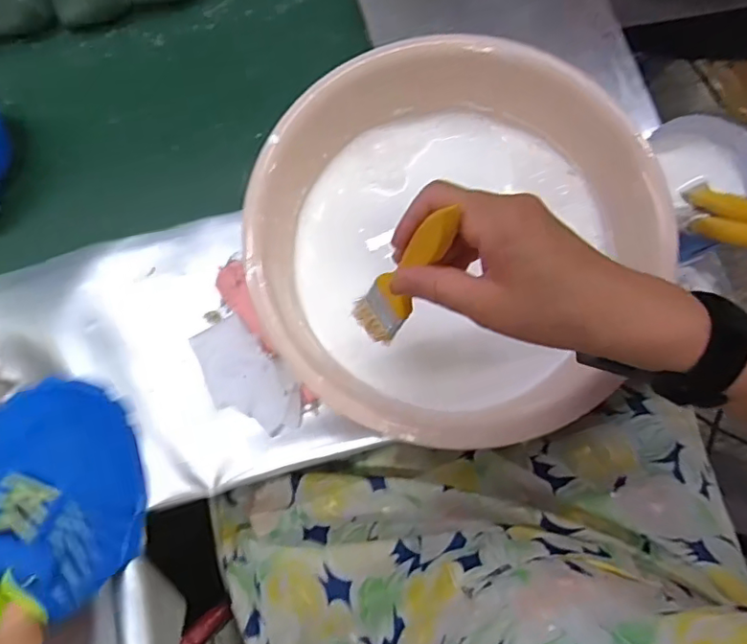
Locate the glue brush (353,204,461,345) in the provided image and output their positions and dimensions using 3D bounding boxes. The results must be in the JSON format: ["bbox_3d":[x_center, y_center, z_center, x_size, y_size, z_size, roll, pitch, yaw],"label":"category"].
[{"bbox_3d":[0.018,-0.024,0.360,0.012,0.149,0.035,-31,81,-26],"label":"glue brush"}]

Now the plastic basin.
[{"bbox_3d":[0.059,-0.059,0.447,0.288,0.095,0.292,-40,83,-7],"label":"plastic basin"}]

